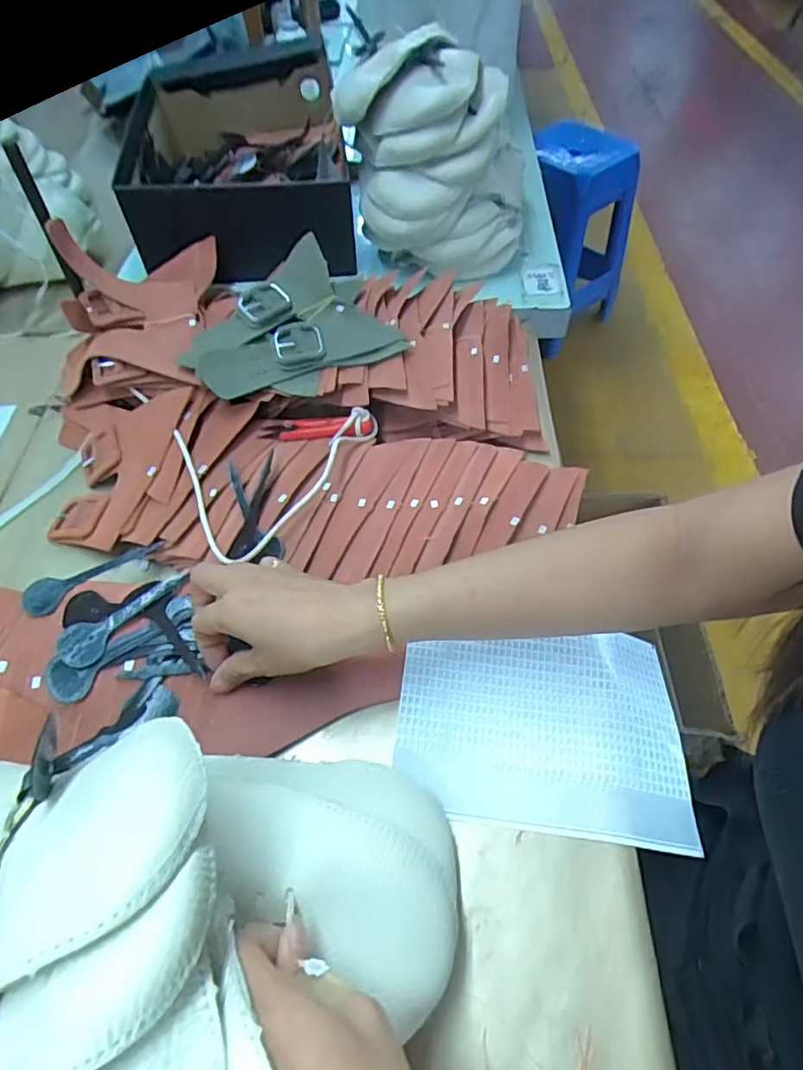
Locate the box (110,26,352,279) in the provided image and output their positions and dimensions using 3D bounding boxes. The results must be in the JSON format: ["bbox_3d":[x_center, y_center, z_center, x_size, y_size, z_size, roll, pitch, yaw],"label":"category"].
[{"bbox_3d":[-0.188,-0.447,0.711,0.247,0.120,0.328,-6,53,-3],"label":"box"}]

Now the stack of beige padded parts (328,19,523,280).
[{"bbox_3d":[0.037,-0.401,0.634,0.196,0.179,0.153,4,54,5],"label":"stack of beige padded parts"}]

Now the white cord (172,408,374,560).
[{"bbox_3d":[-0.094,-0.062,0.504,0.171,0.020,0.133,-20,56,-13],"label":"white cord"}]

